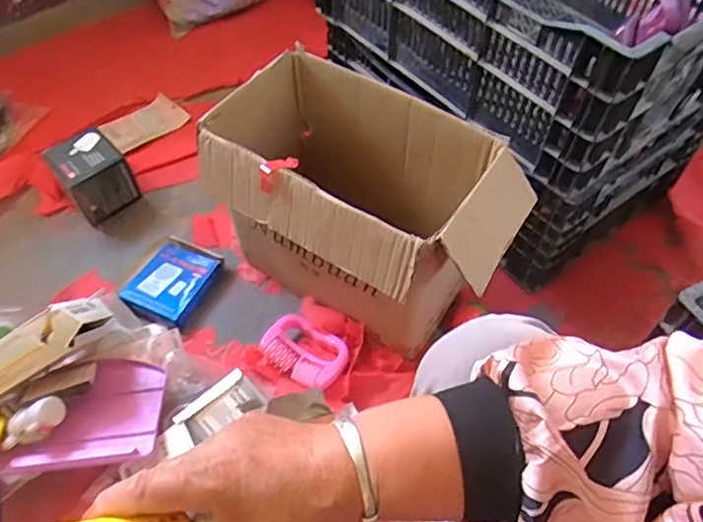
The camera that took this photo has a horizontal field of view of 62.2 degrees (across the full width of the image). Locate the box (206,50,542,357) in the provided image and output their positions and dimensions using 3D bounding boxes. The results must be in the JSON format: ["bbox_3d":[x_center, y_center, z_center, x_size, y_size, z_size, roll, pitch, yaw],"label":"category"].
[{"bbox_3d":[0.016,-0.068,0.859,0.428,0.268,0.242,30,58,21],"label":"box"}]

